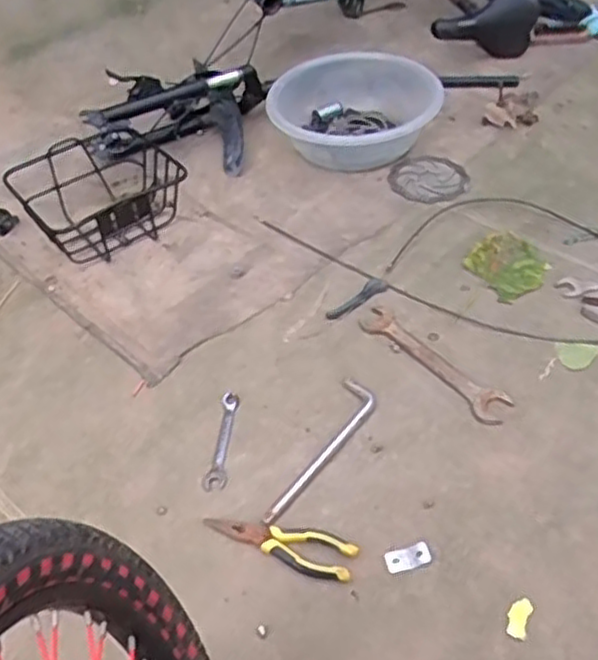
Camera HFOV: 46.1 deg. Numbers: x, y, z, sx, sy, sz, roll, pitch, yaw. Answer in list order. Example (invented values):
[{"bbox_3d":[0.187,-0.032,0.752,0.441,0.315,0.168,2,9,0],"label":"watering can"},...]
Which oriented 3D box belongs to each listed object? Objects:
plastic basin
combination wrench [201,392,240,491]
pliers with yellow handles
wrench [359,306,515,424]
[{"bbox_3d":[0.101,-0.445,1.448,0.313,0.155,0.313,-3,46,3],"label":"plastic basin"},{"bbox_3d":[-0.106,0.151,0.965,0.032,0.015,0.140,0,54,12],"label":"combination wrench"},{"bbox_3d":[-0.025,0.252,0.844,0.186,0.027,0.059,15,49,15],"label":"pliers with yellow handles"},{"bbox_3d":[0.196,0.044,1.038,0.062,0.013,0.277,-24,47,-31],"label":"wrench"}]

